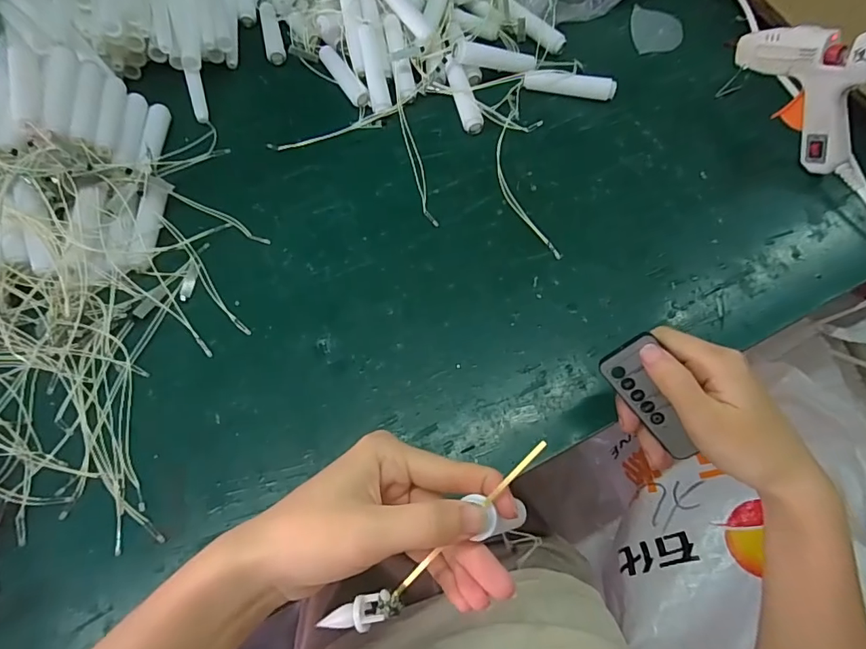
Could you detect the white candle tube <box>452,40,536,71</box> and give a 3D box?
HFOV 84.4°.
[{"bbox_3d":[0.060,-0.268,0.479,0.088,0.016,0.023,-1,64,-16],"label":"white candle tube"}]

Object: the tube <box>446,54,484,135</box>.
[{"bbox_3d":[0.031,-0.222,0.465,0.020,0.026,0.076,-13,66,-7],"label":"tube"}]

